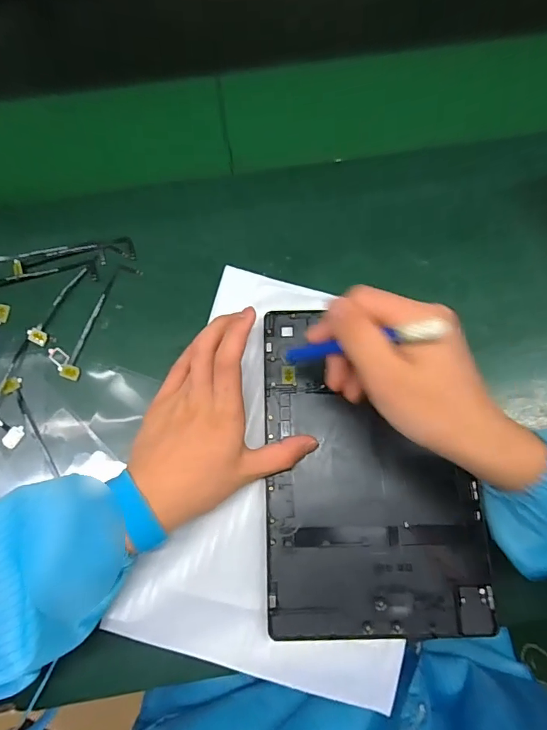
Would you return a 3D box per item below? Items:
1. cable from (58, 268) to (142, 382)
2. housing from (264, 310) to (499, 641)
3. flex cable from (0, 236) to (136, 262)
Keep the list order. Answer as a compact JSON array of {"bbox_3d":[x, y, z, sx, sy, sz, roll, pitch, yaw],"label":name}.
[{"bbox_3d":[-0.143,-0.037,0.357,0.024,0.004,0.106,19,75,5],"label":"cable"},{"bbox_3d":[0.071,0.072,0.326,0.152,0.006,0.232,-1,74,0],"label":"housing"},{"bbox_3d":[-0.185,-0.095,0.372,0.131,0.004,0.021,-7,74,-2],"label":"flex cable"}]

